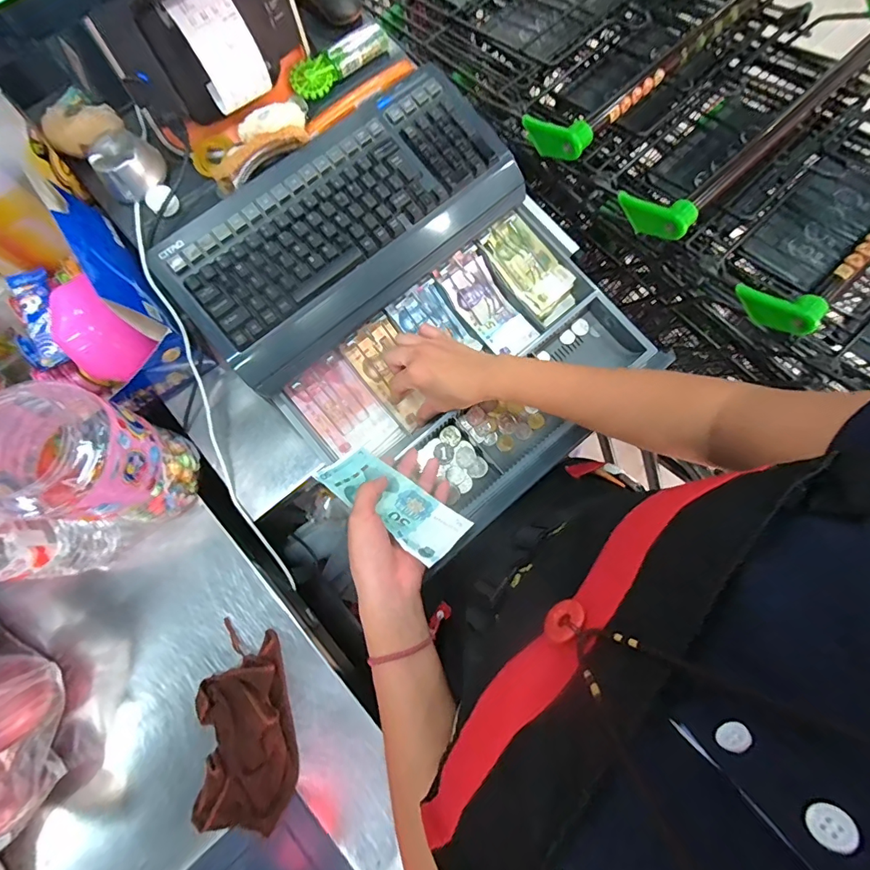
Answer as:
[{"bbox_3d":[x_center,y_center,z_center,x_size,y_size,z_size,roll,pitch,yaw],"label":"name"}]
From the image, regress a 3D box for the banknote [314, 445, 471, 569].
[{"bbox_3d":[-0.042,0.065,0.445,0.147,0.012,0.066,32,41,21],"label":"banknote"}]

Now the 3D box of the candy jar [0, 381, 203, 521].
[{"bbox_3d":[-0.352,0.029,0.470,0.127,0.213,0.103,-3,78,-2],"label":"candy jar"}]

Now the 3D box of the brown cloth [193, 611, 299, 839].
[{"bbox_3d":[-0.213,0.328,0.518,0.106,0.035,0.192,-3,78,-2],"label":"brown cloth"}]

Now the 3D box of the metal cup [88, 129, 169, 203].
[{"bbox_3d":[-0.332,-0.293,0.500,0.065,0.035,0.055,-38,81,-8],"label":"metal cup"}]

